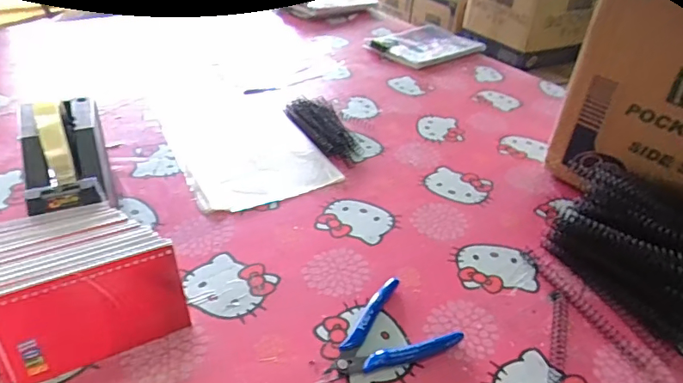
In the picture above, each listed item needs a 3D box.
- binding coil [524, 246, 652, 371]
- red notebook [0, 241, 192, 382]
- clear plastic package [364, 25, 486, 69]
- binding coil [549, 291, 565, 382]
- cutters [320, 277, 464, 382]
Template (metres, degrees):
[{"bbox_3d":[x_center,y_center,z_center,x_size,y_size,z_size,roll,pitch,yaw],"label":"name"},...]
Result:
[{"bbox_3d":[0.230,0.106,0.465,0.016,0.011,0.148,-11,39,-21],"label":"binding coil"},{"bbox_3d":[-0.190,0.095,0.378,0.127,0.079,0.010,-16,25,-26],"label":"red notebook"},{"bbox_3d":[0.181,-0.322,1.042,0.243,0.018,0.173,-24,45,-33],"label":"clear plastic package"},{"bbox_3d":[0.185,0.143,0.414,0.012,0.006,0.156,16,38,14],"label":"binding coil"},{"bbox_3d":[0.034,0.128,0.410,0.116,0.013,0.083,-26,46,-35],"label":"cutters"}]

